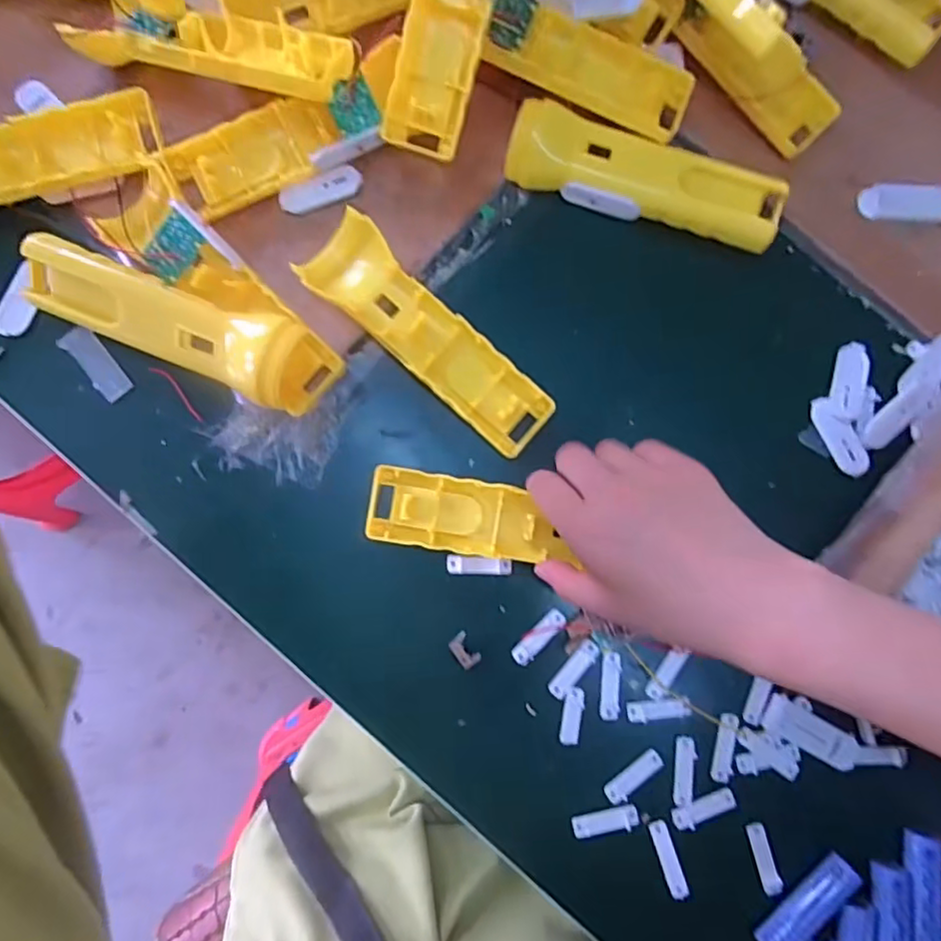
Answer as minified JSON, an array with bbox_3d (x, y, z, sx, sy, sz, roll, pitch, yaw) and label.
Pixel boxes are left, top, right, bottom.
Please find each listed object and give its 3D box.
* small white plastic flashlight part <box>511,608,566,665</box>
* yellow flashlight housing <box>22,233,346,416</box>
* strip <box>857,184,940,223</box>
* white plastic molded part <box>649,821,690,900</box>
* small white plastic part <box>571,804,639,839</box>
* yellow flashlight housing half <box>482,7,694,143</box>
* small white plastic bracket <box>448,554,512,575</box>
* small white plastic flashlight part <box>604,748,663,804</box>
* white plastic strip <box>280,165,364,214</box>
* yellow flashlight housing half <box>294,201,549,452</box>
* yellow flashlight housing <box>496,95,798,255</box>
[{"bbox_3d":[0.040,0.097,0.343,0.013,0.004,0.038,44,85,2],"label":"small white plastic flashlight part"},{"bbox_3d":[-0.161,-0.080,0.330,0.179,0.045,0.044,23,85,0],"label":"yellow flashlight housing"},{"bbox_3d":[0.271,-0.166,0.366,0.057,0.006,0.022,4,85,-1],"label":"strip"},{"bbox_3d":[0.112,0.218,0.331,0.011,0.004,0.039,-16,74,-3],"label":"white plastic molded part"},{"bbox_3d":[0.077,0.199,0.334,0.037,0.004,0.012,-11,85,-3],"label":"small white plastic part"},{"bbox_3d":[0.071,-0.232,0.340,0.115,0.019,0.045,19,85,0],"label":"yellow flashlight housing half"},{"bbox_3d":[0.005,0.056,0.345,0.037,0.005,0.011,3,85,-1],"label":"small white plastic bracket"},{"bbox_3d":[0.094,0.176,0.339,0.037,0.004,0.013,-39,87,-4],"label":"small white plastic flashlight part"},{"bbox_3d":[-0.089,-0.168,0.353,0.049,0.005,0.016,-21,86,-3],"label":"white plastic strip"},{"bbox_3d":[-0.022,-0.074,0.343,0.157,0.035,0.047,42,85,2],"label":"yellow flashlight housing half"},{"bbox_3d":[0.104,-0.174,0.354,0.163,0.029,0.041,17,85,0],"label":"yellow flashlight housing"}]

